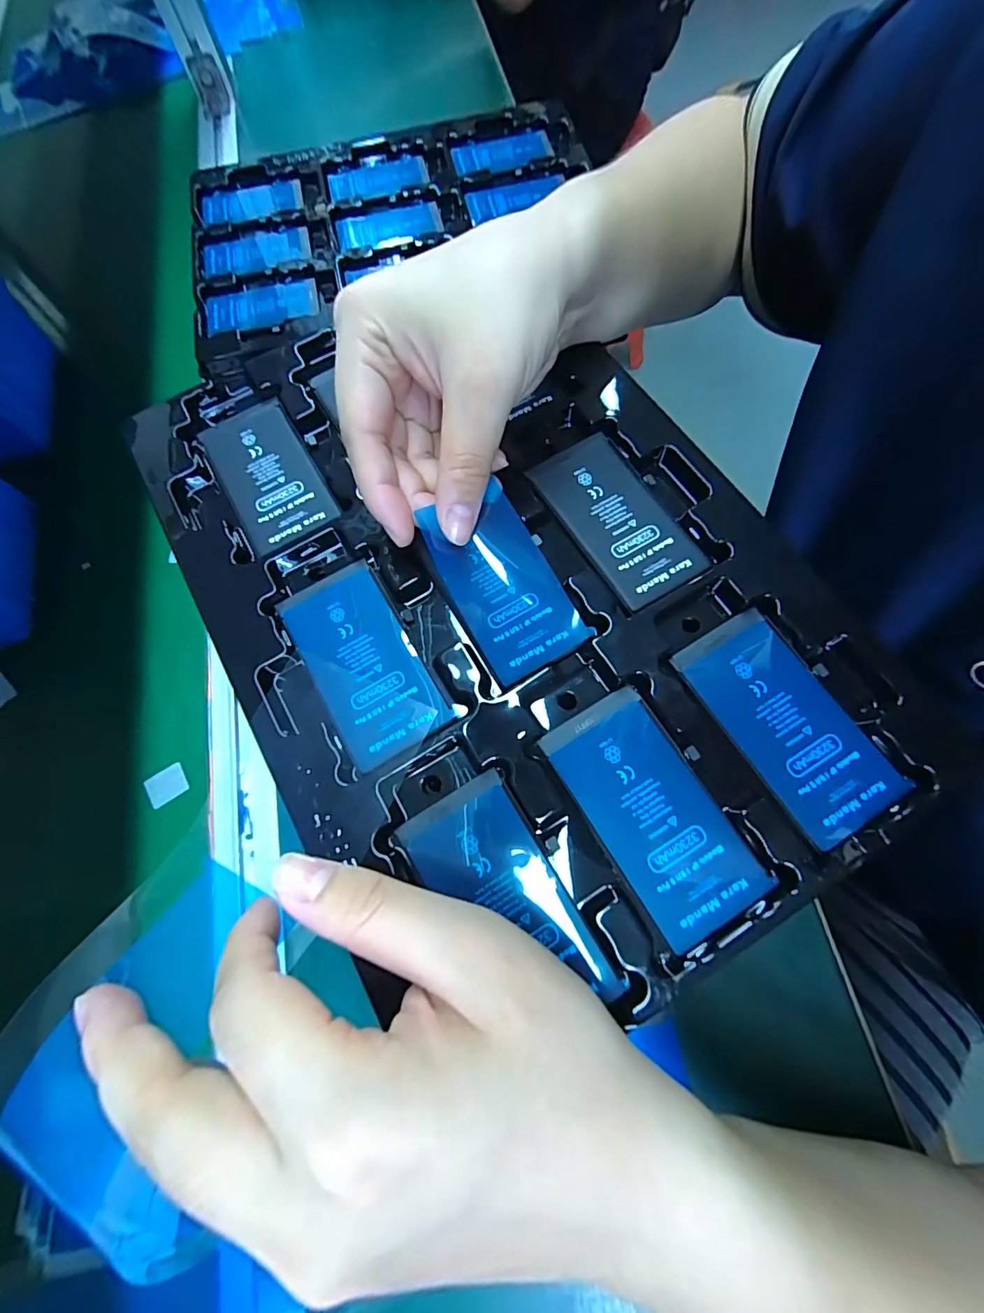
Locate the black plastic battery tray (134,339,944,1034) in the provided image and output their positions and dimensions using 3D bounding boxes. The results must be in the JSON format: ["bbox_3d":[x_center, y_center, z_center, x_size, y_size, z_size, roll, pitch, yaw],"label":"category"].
[{"bbox_3d":[-0.001,-0.035,0.209,0.222,0.014,0.320,-30,74,-7],"label":"black plastic battery tray"}]

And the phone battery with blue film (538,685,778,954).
[{"bbox_3d":[0.058,0.055,0.178,0.044,0.004,0.084,-32,72,-6],"label":"phone battery with blue film"}]

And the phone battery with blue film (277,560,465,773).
[{"bbox_3d":[-0.054,0.000,0.200,0.042,0.004,0.084,-32,72,-6],"label":"phone battery with blue film"}]

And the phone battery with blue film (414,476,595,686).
[{"bbox_3d":[0.004,-0.031,0.200,0.043,0.018,0.074,-29,73,-7],"label":"phone battery with blue film"}]

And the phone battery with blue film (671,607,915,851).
[{"bbox_3d":[0.112,0.024,0.185,0.045,0.004,0.085,-31,72,-6],"label":"phone battery with blue film"}]

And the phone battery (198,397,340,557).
[{"bbox_3d":[-0.108,-0.089,0.233,0.042,0.004,0.082,-30,72,-6],"label":"phone battery"}]

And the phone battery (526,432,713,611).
[{"bbox_3d":[0.055,-0.063,0.217,0.041,0.004,0.084,-30,72,-6],"label":"phone battery"}]

